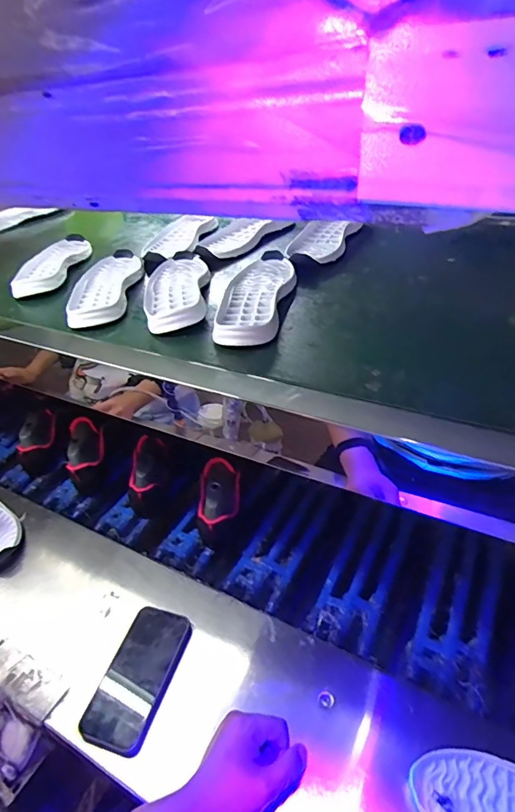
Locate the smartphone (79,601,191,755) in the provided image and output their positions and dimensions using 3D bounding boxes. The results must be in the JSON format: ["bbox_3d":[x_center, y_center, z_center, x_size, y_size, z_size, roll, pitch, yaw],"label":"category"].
[{"bbox_3d":[-0.151,0.341,0.591,0.082,0.015,0.167,3,41,19],"label":"smartphone"}]

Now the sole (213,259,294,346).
[{"bbox_3d":[-0.001,-0.166,0.687,0.097,0.023,0.272,1,37,9],"label":"sole"}]

